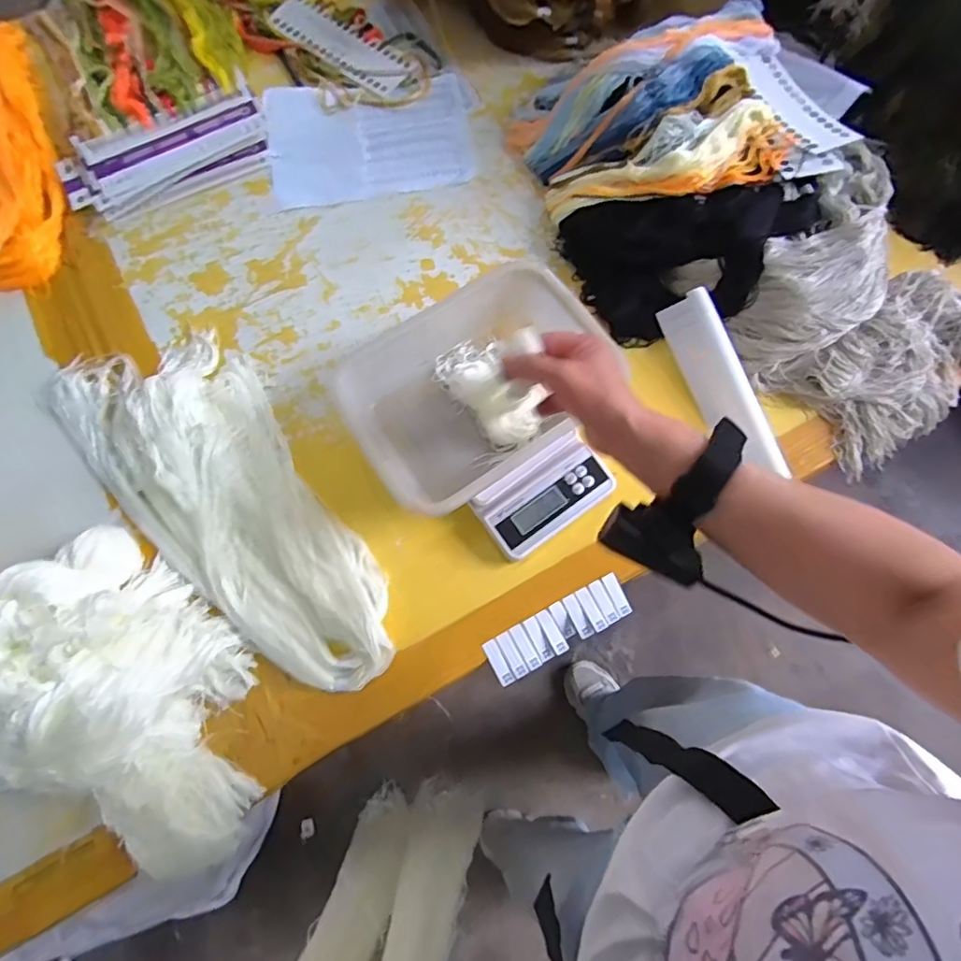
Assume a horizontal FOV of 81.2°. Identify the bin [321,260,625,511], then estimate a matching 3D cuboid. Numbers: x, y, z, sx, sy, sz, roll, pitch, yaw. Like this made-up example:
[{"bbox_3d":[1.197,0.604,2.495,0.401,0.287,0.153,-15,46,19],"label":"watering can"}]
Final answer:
[{"bbox_3d":[-0.012,-0.105,0.618,0.273,0.077,0.200,-36,77,-9],"label":"bin"}]

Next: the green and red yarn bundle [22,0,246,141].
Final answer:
[{"bbox_3d":[-0.523,-0.675,0.853,0.295,0.039,0.372,-25,75,-6],"label":"green and red yarn bundle"}]

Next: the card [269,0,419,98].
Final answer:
[{"bbox_3d":[-0.217,-0.674,0.867,0.244,0.006,0.084,38,72,9],"label":"card"}]

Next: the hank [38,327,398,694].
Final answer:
[{"bbox_3d":[-0.284,0.011,0.642,0.202,0.037,0.513,-43,78,-11],"label":"hank"}]

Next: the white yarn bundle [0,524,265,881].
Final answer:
[{"bbox_3d":[-0.370,0.220,0.539,0.359,0.074,0.249,38,78,11],"label":"white yarn bundle"}]

